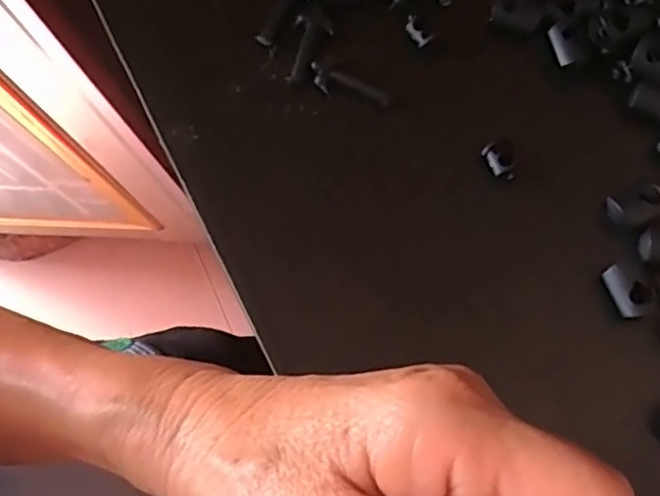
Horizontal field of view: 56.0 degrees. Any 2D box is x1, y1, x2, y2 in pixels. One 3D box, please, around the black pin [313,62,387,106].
[{"bbox_3d":[0.006,-0.063,0.243,0.033,0.004,0.009,24,77,12],"label":"black pin"}]

